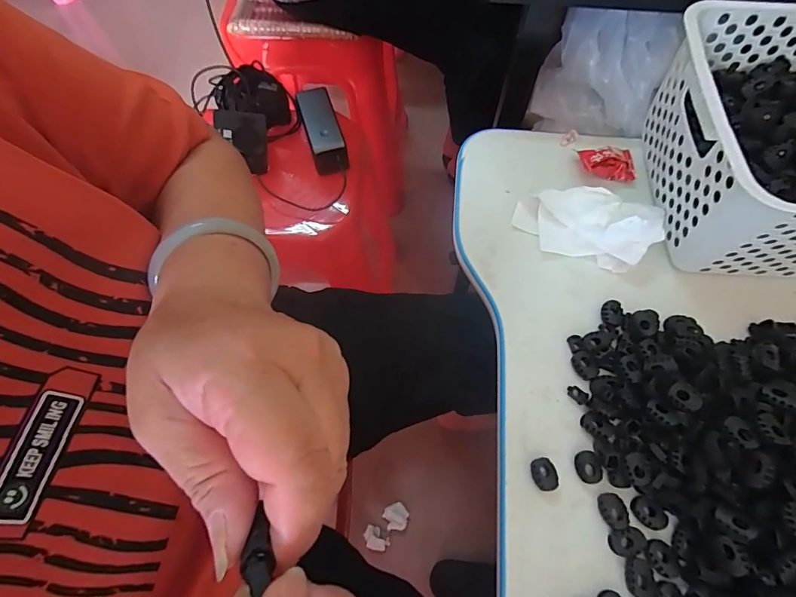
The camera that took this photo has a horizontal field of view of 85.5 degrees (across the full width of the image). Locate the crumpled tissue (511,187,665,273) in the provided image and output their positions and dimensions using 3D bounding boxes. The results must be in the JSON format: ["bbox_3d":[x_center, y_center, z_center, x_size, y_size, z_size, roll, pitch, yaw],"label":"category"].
[{"bbox_3d":[0.161,-0.069,0.369,0.112,0.033,0.066,17,66,9],"label":"crumpled tissue"}]

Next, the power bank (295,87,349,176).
[{"bbox_3d":[-0.110,-0.243,0.625,0.047,0.041,0.142,-16,66,-6],"label":"power bank"}]

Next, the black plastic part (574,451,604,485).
[{"bbox_3d":[0.134,0.119,0.302,0.016,0.008,0.020,1,65,1],"label":"black plastic part"}]

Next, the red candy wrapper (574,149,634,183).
[{"bbox_3d":[0.196,-0.131,0.401,0.049,0.018,0.034,-1,65,1],"label":"red candy wrapper"}]

